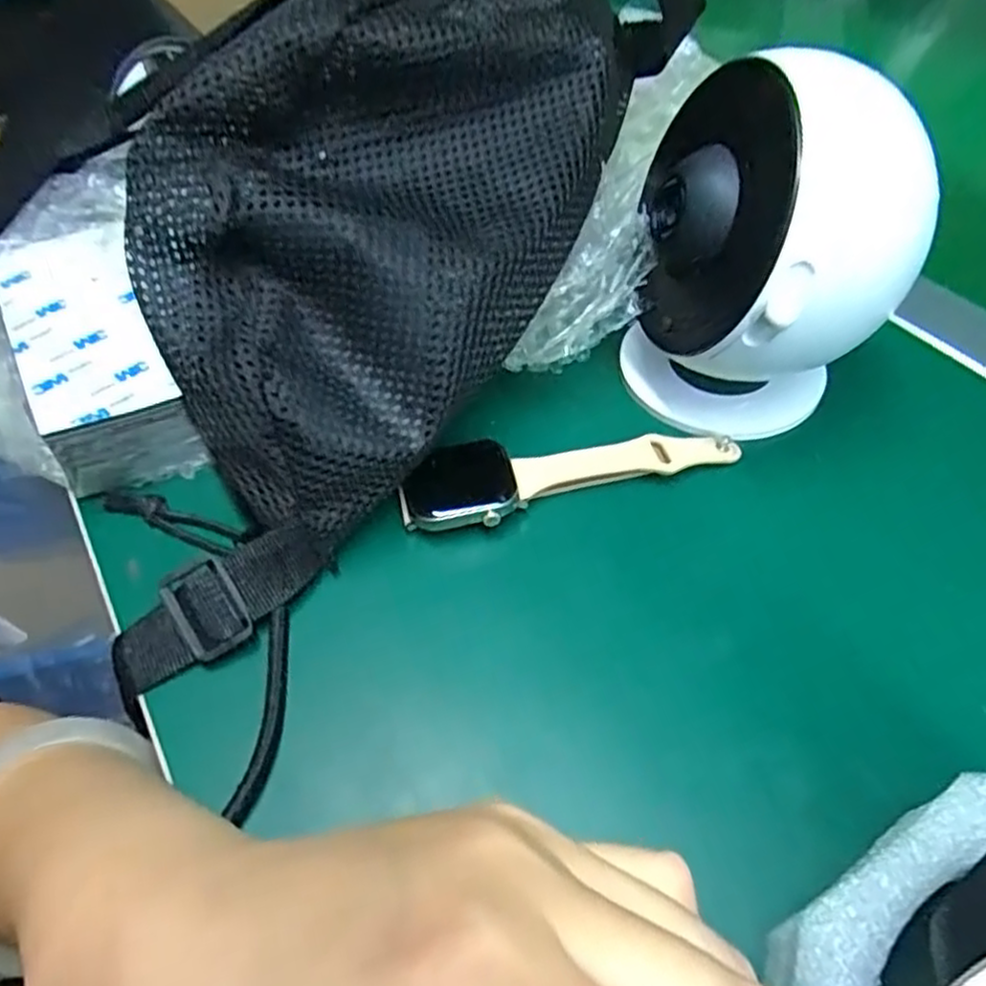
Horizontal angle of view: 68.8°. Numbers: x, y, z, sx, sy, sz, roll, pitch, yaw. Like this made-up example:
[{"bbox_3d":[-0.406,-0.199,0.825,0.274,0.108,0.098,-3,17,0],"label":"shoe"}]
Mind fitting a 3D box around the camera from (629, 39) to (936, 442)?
[{"bbox_3d":[0.095,-0.079,0.259,0.093,0.120,0.076,18,53,16],"label":"camera"}]

